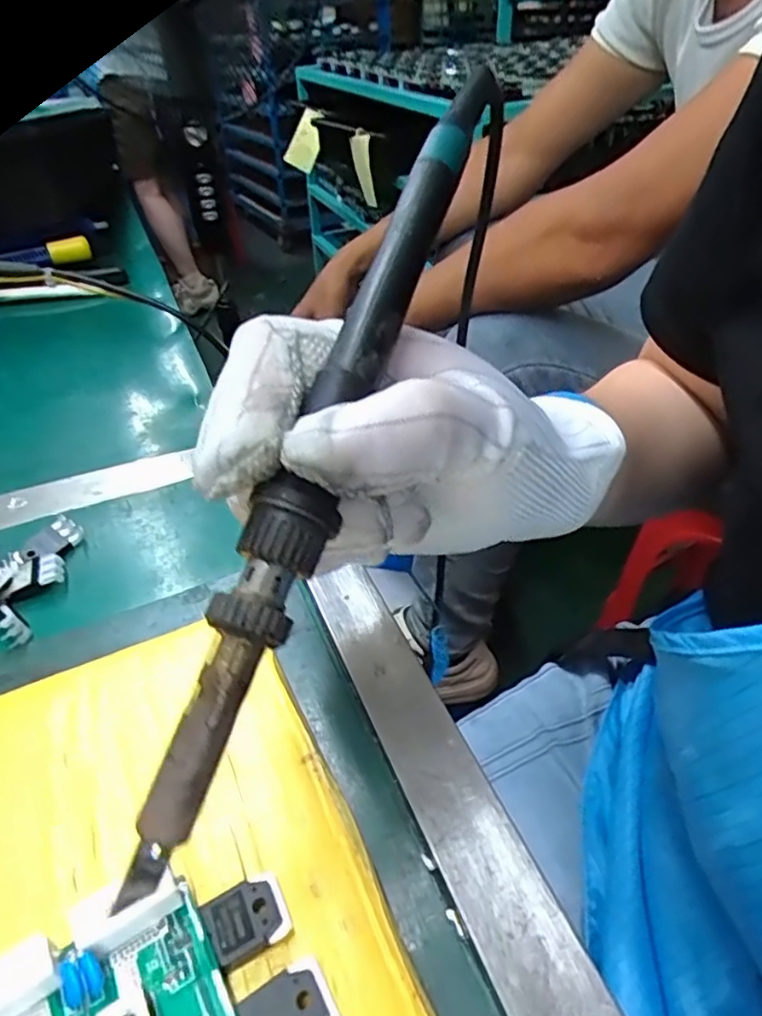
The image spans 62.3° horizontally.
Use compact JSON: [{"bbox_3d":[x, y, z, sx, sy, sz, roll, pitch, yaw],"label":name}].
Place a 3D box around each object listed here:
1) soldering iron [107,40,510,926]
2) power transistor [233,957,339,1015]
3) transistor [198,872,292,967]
[{"bbox_3d":[-0.006,-0.024,0.155,0.024,0.016,0.224,15,72,22],"label":"soldering iron"},{"bbox_3d":[-0.020,0.110,0.137,0.019,0.004,0.015,-23,43,-21],"label":"power transistor"},{"bbox_3d":[-0.033,0.099,0.153,0.019,0.004,0.015,-20,42,-18],"label":"transistor"}]

